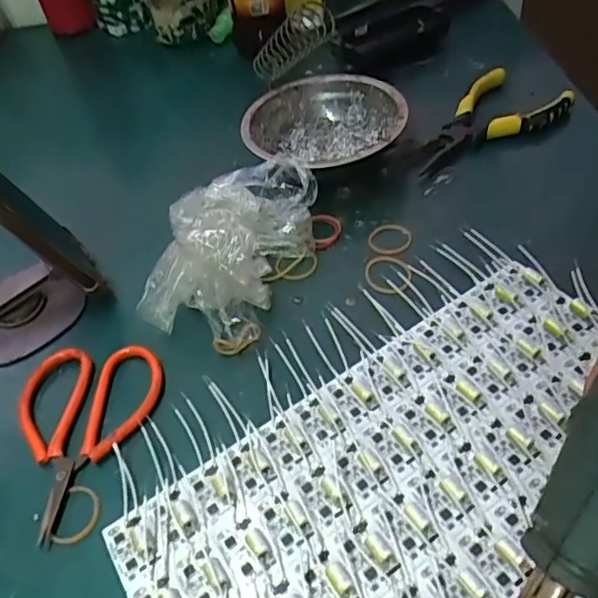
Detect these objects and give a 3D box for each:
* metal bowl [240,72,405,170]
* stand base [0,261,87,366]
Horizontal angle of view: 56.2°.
[{"bbox_3d":[0.018,-0.131,0.450,0.124,0.046,0.124,-5,48,5],"label":"metal bowl"},{"bbox_3d":[-0.190,0.009,0.379,0.081,0.029,0.052,-29,51,-17],"label":"stand base"}]

